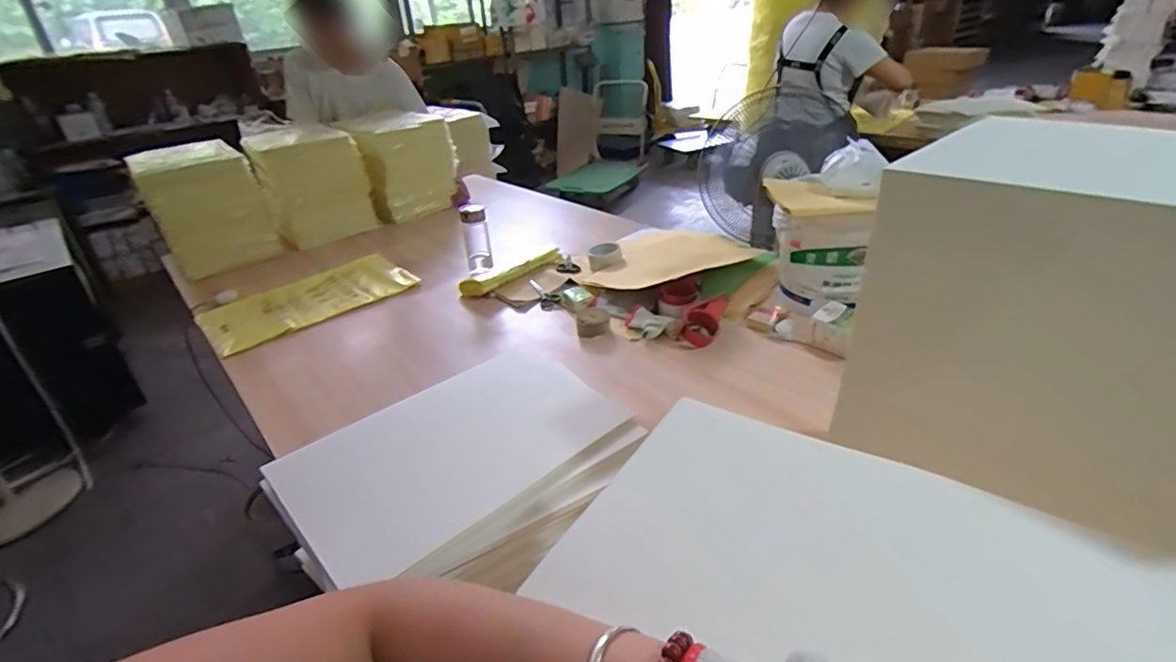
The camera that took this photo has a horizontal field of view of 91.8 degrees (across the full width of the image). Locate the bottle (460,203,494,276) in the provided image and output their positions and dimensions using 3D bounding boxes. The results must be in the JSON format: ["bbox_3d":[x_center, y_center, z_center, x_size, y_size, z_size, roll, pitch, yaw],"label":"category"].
[{"bbox_3d":[-0.302,-0.246,1.557,0.069,0.179,0.072,-9,31,-8],"label":"bottle"}]

